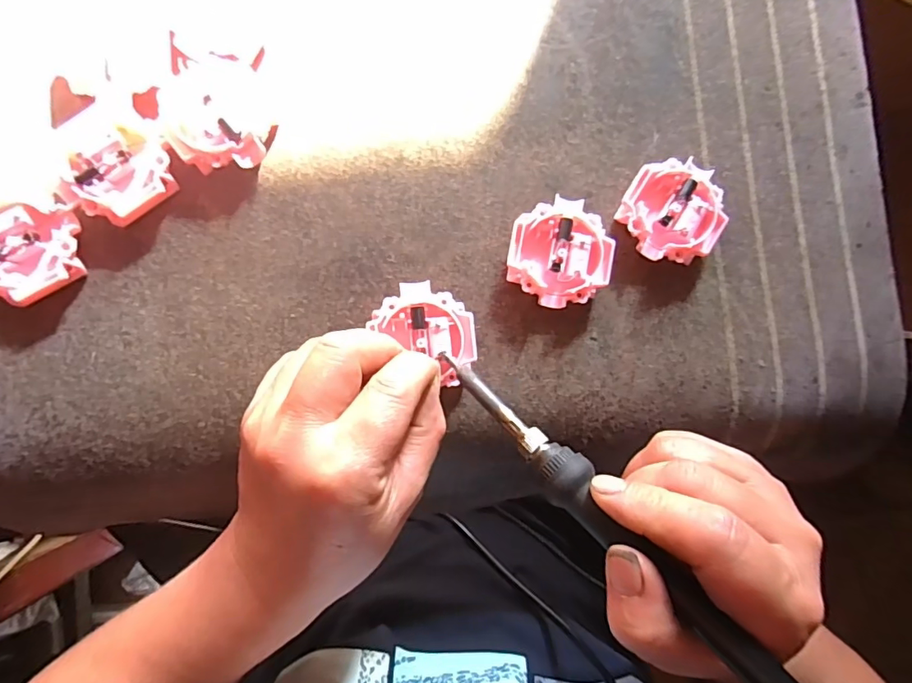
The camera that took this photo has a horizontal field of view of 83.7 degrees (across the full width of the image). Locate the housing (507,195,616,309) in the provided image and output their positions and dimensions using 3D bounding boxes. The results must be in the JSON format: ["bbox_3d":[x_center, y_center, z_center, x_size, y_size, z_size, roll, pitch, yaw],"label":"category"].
[{"bbox_3d":[0.053,-0.045,0.263,0.052,0.015,0.054,0,86,-4],"label":"housing"}]

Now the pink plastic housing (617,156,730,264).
[{"bbox_3d":[0.114,-0.068,0.270,0.052,0.016,0.053,37,85,-1],"label":"pink plastic housing"}]

